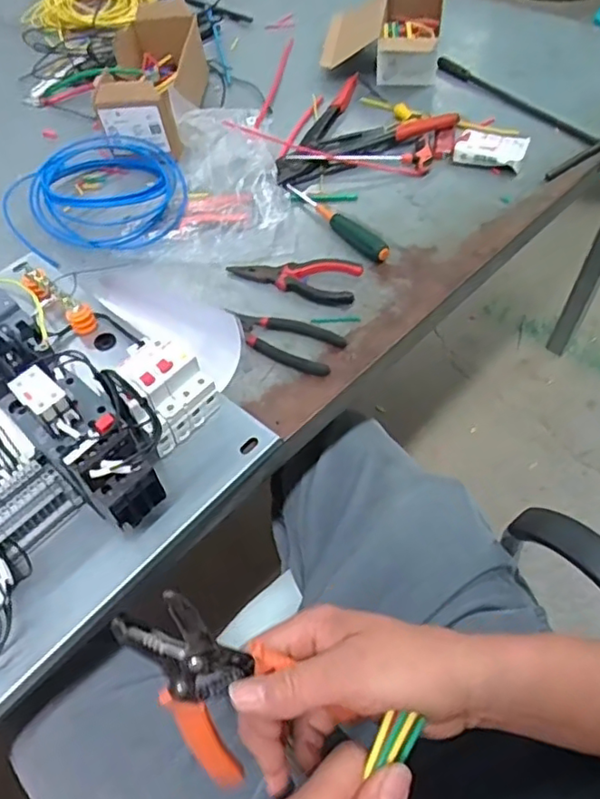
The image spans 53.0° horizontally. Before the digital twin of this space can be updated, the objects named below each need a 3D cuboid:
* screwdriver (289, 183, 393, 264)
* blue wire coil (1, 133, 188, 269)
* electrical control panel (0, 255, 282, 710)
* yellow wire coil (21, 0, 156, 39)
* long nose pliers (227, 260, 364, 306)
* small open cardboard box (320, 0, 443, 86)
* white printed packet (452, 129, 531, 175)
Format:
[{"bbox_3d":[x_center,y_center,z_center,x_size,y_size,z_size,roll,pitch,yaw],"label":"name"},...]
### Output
[{"bbox_3d":[0.044,-0.211,0.710,0.022,0.023,0.170,-32,58,-17],"label":"screwdriver"},{"bbox_3d":[-0.258,-0.259,0.752,0.208,0.048,0.210,-2,55,3],"label":"blue wire coil"},{"bbox_3d":[-0.278,0.004,0.525,0.395,0.116,0.323,36,65,26],"label":"electrical control panel"},{"bbox_3d":[-0.380,-0.720,1.083,0.198,0.035,0.218,10,56,12],"label":"yellow wire coil"},{"bbox_3d":[-0.010,-0.136,0.660,0.148,0.020,0.053,14,57,14],"label":"long nose pliers"},{"bbox_3d":[0.126,-0.571,0.908,0.170,0.093,0.197,7,56,10],"label":"small open cardboard box"},{"bbox_3d":[0.241,-0.316,0.763,0.084,0.032,0.050,22,60,19],"label":"white printed packet"}]

